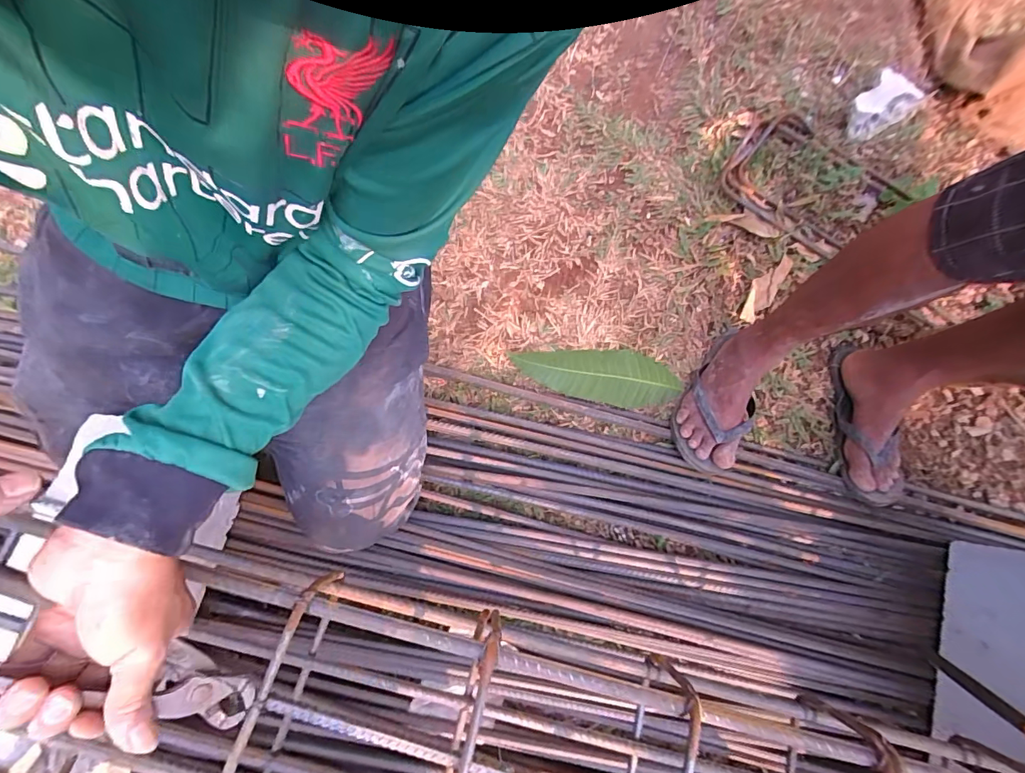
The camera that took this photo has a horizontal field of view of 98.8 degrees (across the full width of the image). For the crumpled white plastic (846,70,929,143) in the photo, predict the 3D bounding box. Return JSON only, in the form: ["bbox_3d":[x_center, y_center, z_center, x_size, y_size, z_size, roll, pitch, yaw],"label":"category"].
[{"bbox_3d":[0.665,-0.508,0.788,0.165,0.046,0.082,-40,84,-8],"label":"crumpled white plastic"}]

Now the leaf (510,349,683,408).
[{"bbox_3d":[0.143,-0.018,0.740,0.276,0.021,0.094,3,80,-1],"label":"leaf"}]

